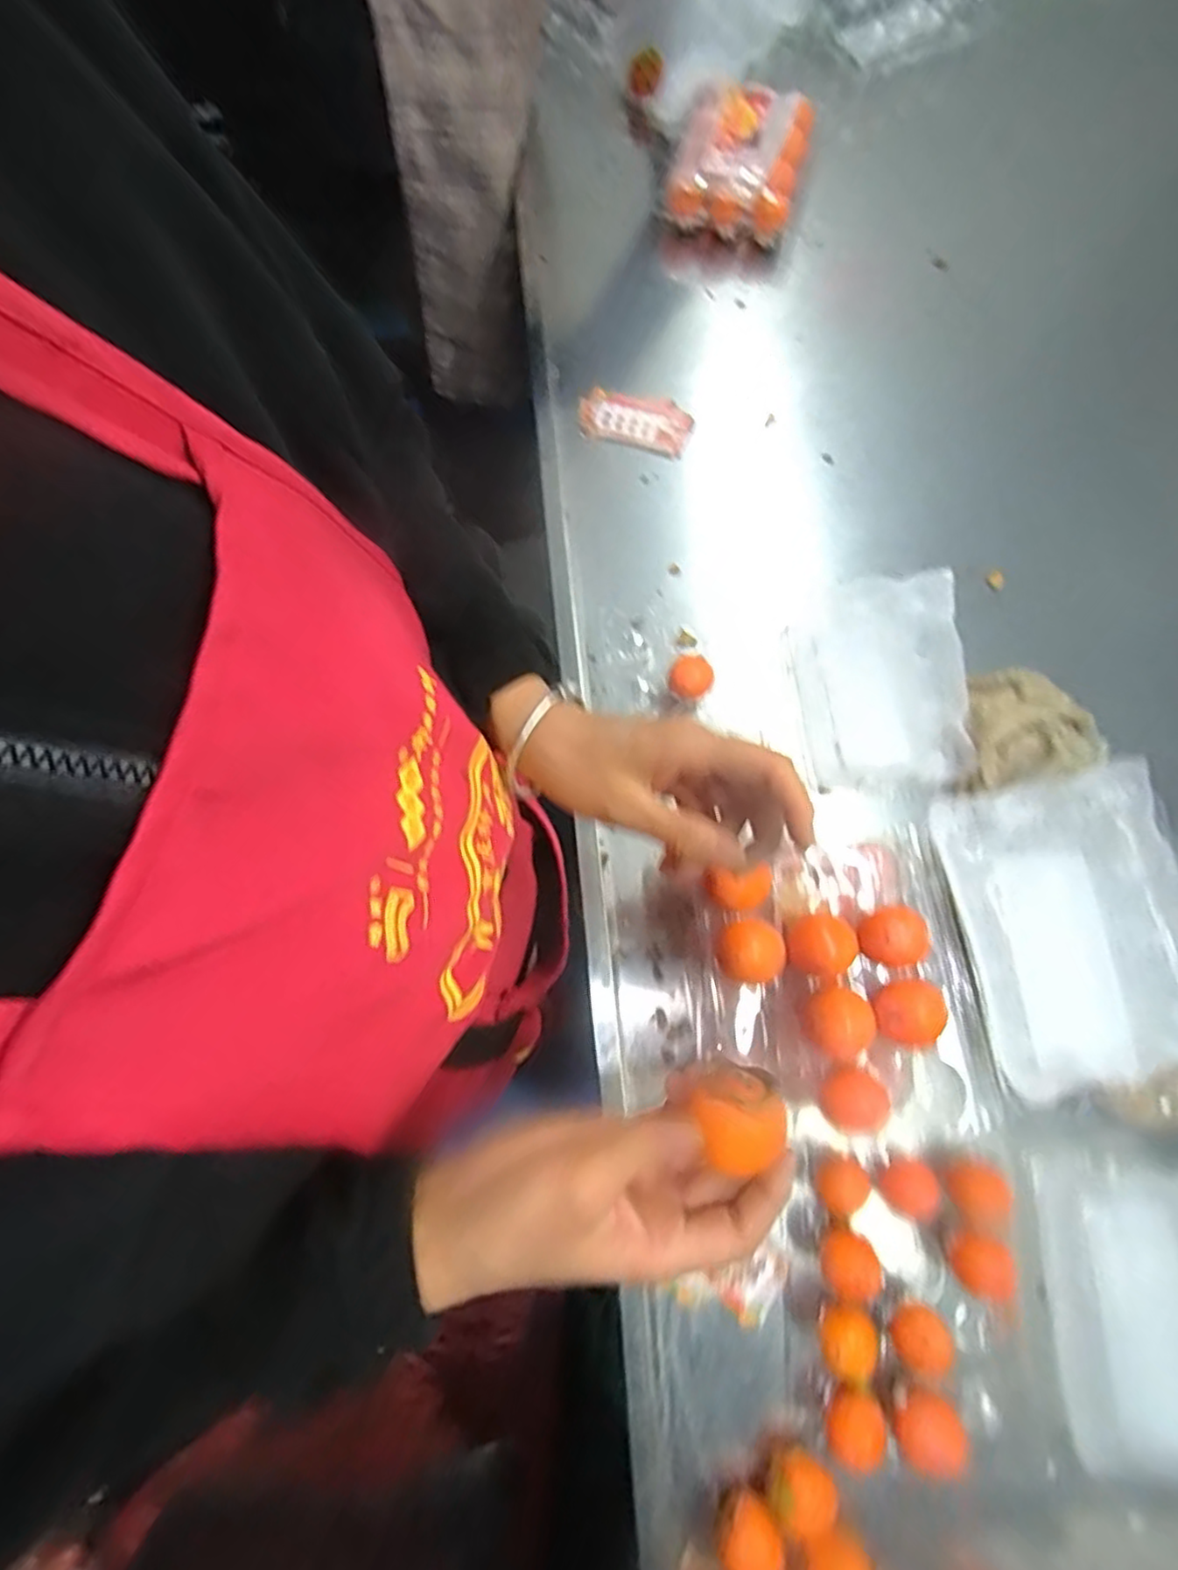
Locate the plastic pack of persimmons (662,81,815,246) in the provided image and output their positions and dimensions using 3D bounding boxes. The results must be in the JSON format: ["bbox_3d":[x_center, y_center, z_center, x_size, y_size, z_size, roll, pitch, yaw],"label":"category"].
[{"bbox_3d":[0.165,-0.681,0.739,0.139,0.050,0.151,16,76,5],"label":"plastic pack of persimmons"}]

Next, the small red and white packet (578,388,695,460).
[{"bbox_3d":[0.048,-0.377,0.709,0.117,0.013,0.065,15,76,5],"label":"small red and white packet"}]

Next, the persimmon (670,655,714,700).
[{"bbox_3d":[0.090,-0.096,0.612,0.036,0.033,0.036,0,75,1],"label":"persimmon"}]

